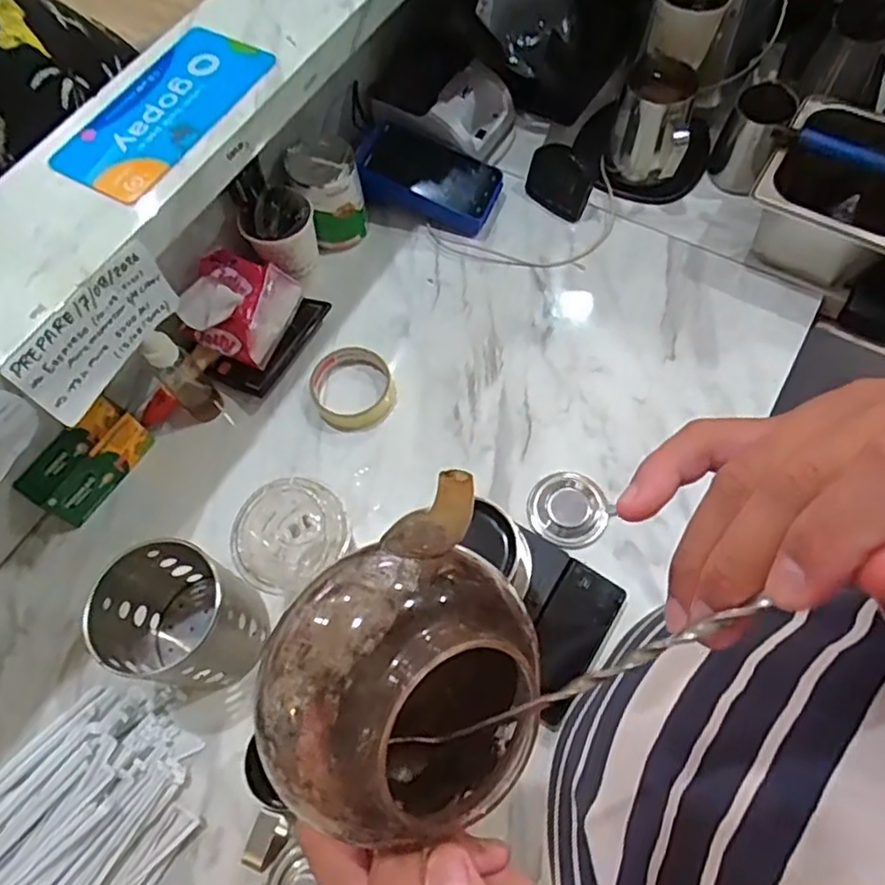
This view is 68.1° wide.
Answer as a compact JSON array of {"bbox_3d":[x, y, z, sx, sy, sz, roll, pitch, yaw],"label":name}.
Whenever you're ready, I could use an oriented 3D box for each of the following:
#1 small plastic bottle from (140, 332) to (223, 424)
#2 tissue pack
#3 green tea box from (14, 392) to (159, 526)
[{"bbox_3d":[-0.254,-0.067,0.632,0.035,0.123,0.029,-37,69,-13],"label":"small plastic bottle"},{"bbox_3d":[-0.207,-0.140,0.668,0.092,0.055,0.094,18,68,11],"label":"tissue pack"},{"bbox_3d":[-0.344,0.020,0.638,0.047,0.069,0.116,28,70,14],"label":"green tea box"}]

